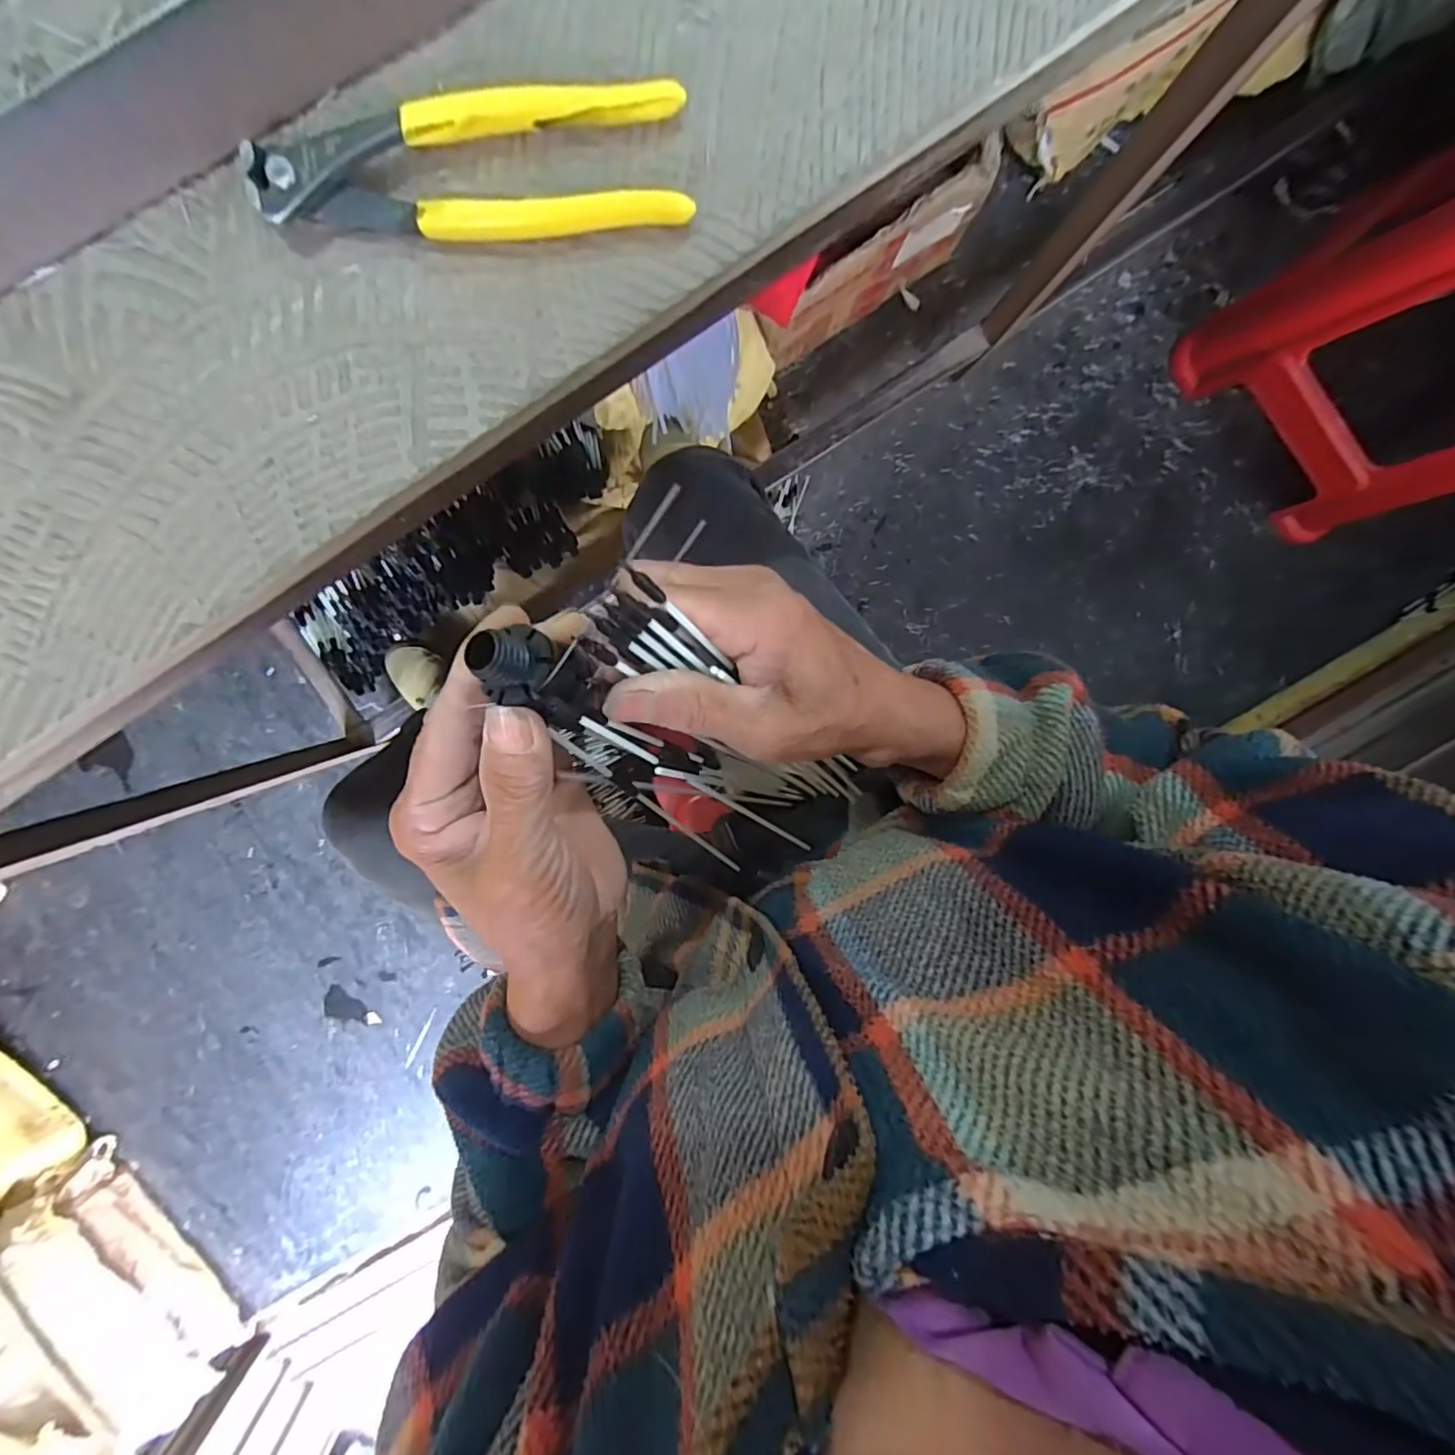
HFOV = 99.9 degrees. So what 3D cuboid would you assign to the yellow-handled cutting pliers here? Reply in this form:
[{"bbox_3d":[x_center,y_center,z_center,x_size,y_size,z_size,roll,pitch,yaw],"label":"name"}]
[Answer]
[{"bbox_3d":[-0.098,-0.215,0.235,0.161,0.015,0.046,-5,99,0],"label":"yellow-handled cutting pliers"}]

